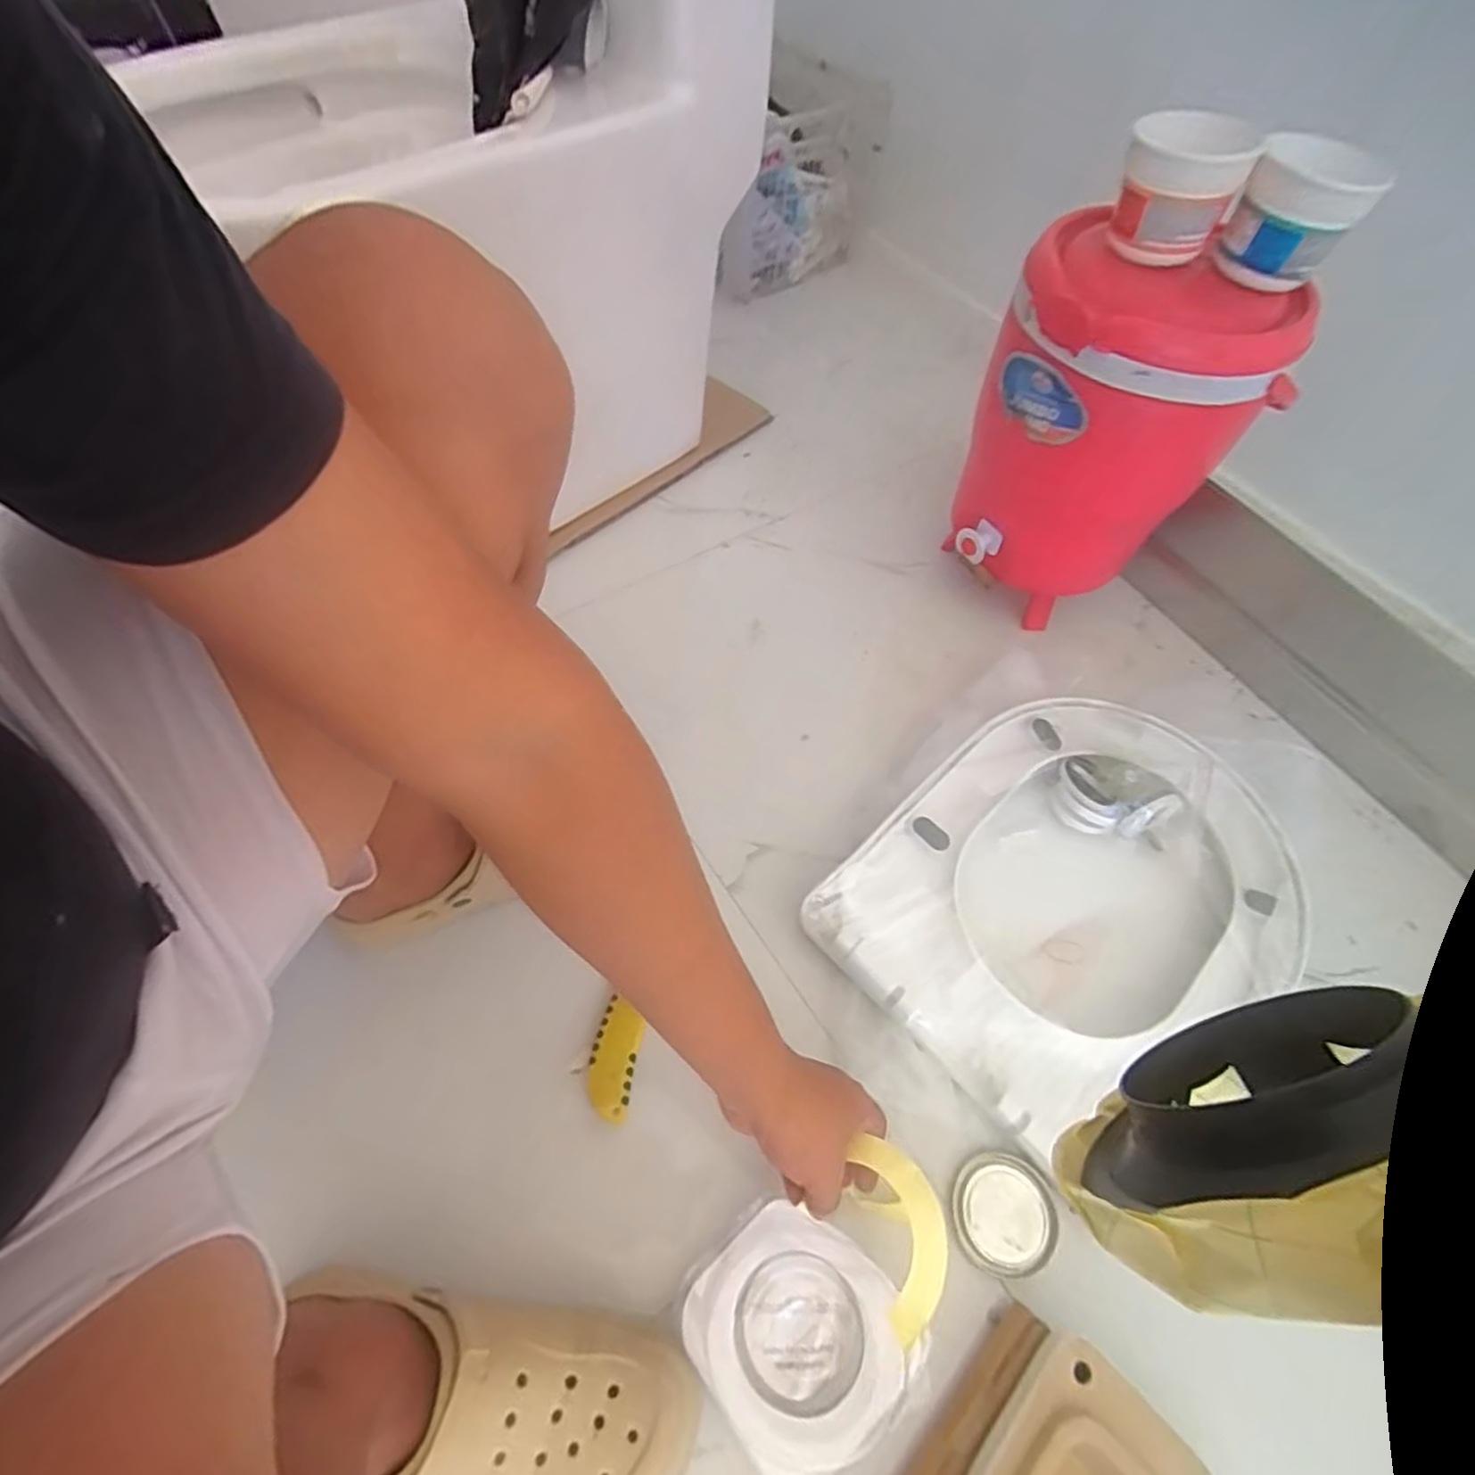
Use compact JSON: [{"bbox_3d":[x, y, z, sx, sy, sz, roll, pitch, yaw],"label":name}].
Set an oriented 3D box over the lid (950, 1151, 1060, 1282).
[{"bbox_3d":[0.200,0.354,0.531,0.073,0.007,0.077,1,59,-1],"label":"lid"}]

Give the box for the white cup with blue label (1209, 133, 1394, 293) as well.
[{"bbox_3d":[0.401,-0.374,0.516,0.081,0.080,0.069,31,63,15],"label":"white cup with blue label"}]

